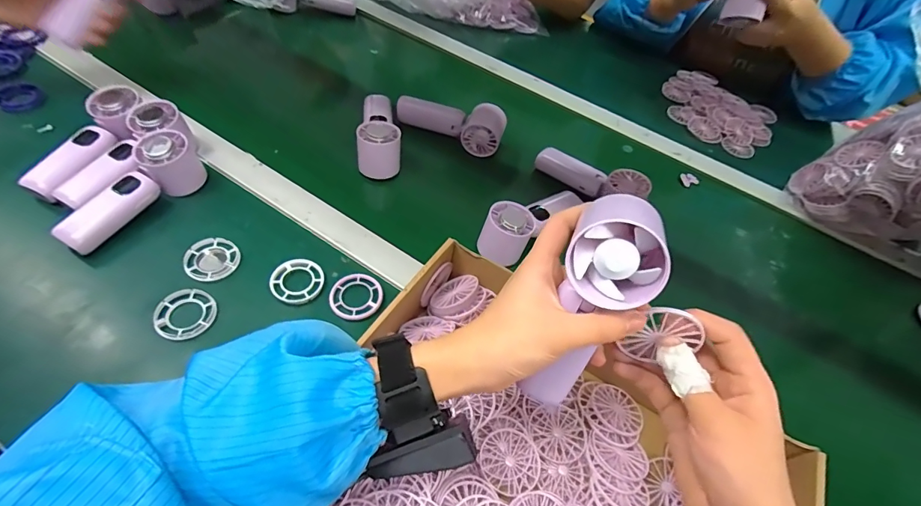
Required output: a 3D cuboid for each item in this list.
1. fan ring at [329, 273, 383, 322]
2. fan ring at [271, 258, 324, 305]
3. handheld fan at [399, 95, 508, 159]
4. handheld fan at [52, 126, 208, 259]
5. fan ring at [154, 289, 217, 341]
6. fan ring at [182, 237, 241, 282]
[{"bbox_3d":[-0.110,0.045,0.456,0.054,0.005,0.058,3,51,-4],"label":"fan ring"},{"bbox_3d":[-0.171,0.028,0.457,0.052,0.008,0.052,3,51,-4],"label":"fan ring"},{"bbox_3d":[-0.015,-0.191,0.627,0.157,0.053,0.044,20,55,6],"label":"handheld fan"},{"bbox_3d":[-0.361,-0.067,0.480,0.052,0.052,0.155,29,66,17],"label":"handheld fan"},{"bbox_3d":[-0.263,0.057,0.415,0.053,0.008,0.052,3,51,-4],"label":"fan ring"},{"bbox_3d":[-0.263,0.006,0.460,0.049,0.008,0.052,3,51,-4],"label":"fan ring"}]

